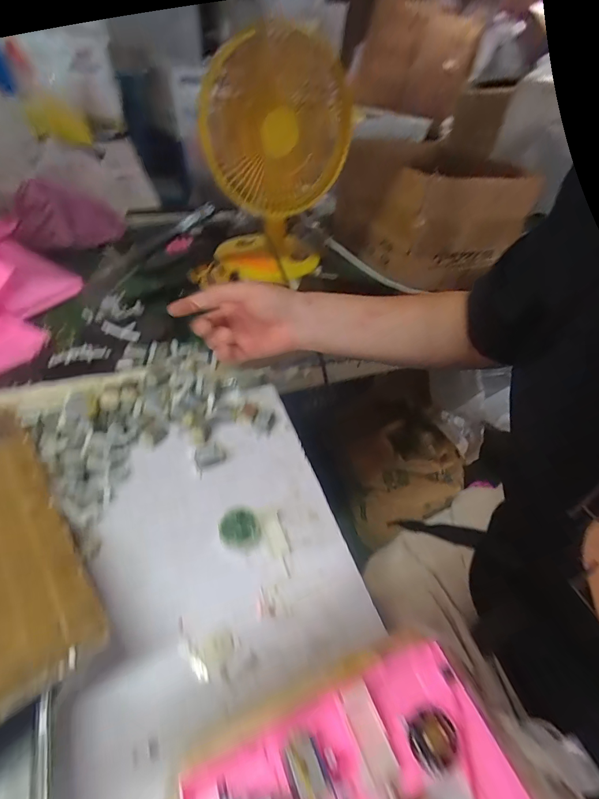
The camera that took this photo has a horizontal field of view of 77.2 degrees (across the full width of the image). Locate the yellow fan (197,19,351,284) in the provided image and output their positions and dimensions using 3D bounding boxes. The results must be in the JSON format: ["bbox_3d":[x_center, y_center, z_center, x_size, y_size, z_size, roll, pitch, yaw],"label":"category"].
[{"bbox_3d":[-0.036,-0.364,0.606,0.198,0.288,0.187,8,44,1],"label":"yellow fan"}]

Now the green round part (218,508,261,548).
[{"bbox_3d":[-0.052,0.114,0.325,0.033,0.017,0.032,4,44,-3],"label":"green round part"}]

